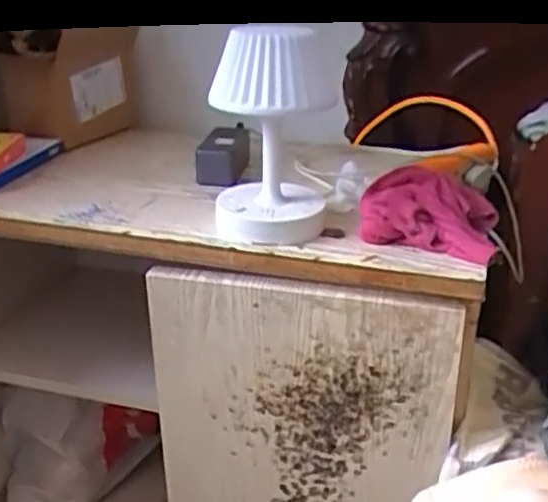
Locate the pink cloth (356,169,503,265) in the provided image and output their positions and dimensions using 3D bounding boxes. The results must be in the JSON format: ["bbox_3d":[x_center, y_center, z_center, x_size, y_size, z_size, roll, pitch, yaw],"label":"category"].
[{"bbox_3d":[0.175,-0.045,0.766,0.152,0.061,0.128,9,25,16],"label":"pink cloth"}]

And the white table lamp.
[{"bbox_3d":[-0.004,-0.129,0.741,0.125,0.215,0.118,1,24,-2],"label":"white table lamp"}]

